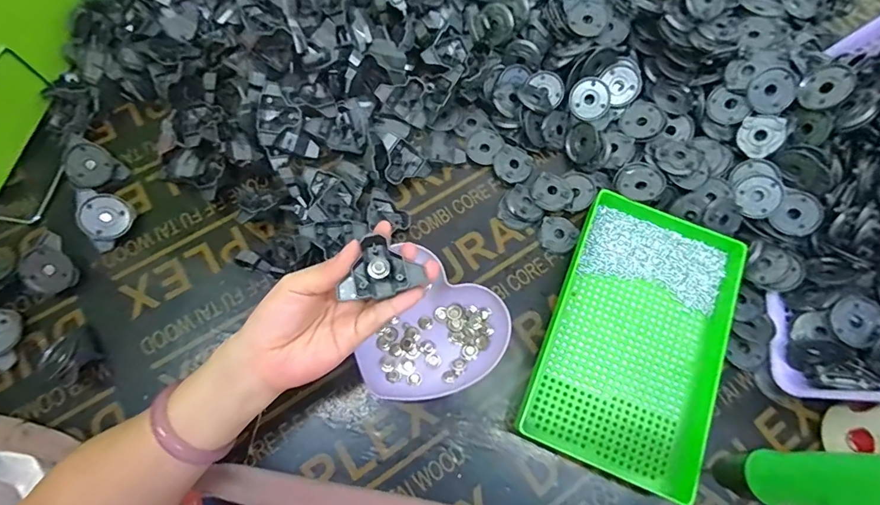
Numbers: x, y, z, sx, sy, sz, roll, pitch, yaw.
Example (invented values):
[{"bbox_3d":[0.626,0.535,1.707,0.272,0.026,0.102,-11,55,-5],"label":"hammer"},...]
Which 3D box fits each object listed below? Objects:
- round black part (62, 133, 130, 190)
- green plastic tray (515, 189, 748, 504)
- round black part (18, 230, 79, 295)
[{"bbox_3d":[-0.360,-0.089,0.470,0.060,0.016,0.044,40,85,-20],"label":"round black part"},{"bbox_3d":[0.189,0.079,0.431,0.163,0.033,0.252,23,72,5],"label":"green plastic tray"},{"bbox_3d":[-0.373,0.014,0.432,0.046,0.015,0.052,-27,101,-12],"label":"round black part"}]

